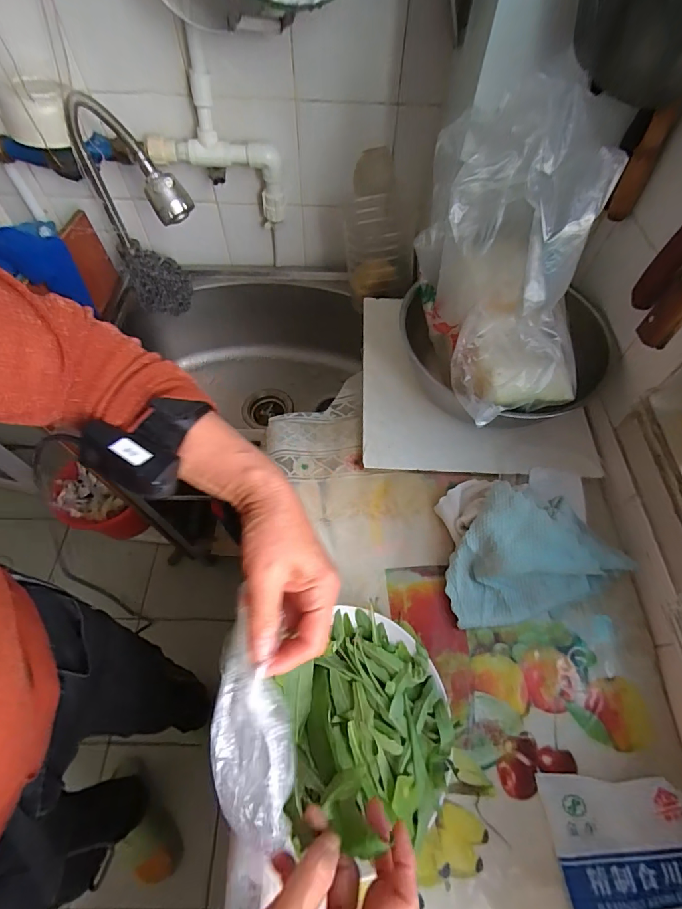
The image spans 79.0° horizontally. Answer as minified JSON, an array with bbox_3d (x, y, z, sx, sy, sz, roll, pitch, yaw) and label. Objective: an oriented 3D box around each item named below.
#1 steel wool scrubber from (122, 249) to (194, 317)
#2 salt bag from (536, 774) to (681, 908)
[{"bbox_3d":[-0.319,-0.304,0.728,0.096,0.087,0.074,-23,63,-12],"label":"steel wool scrubber"},{"bbox_3d":[0.244,0.349,0.327,0.112,0.032,0.152,-7,60,-4],"label":"salt bag"}]

